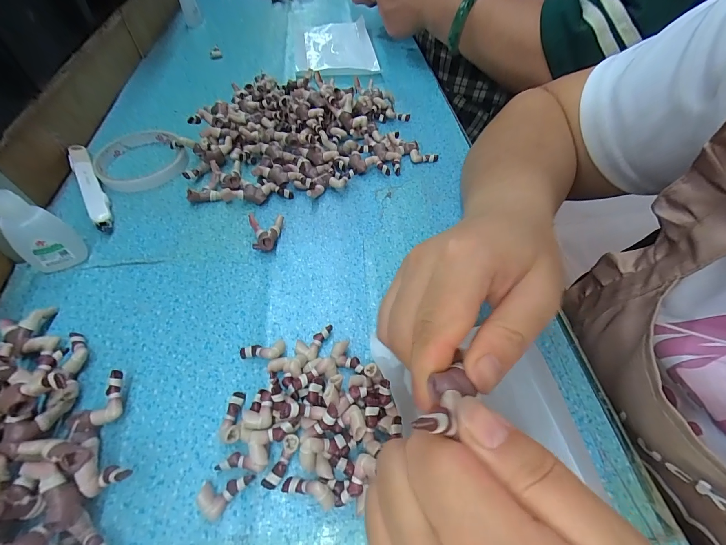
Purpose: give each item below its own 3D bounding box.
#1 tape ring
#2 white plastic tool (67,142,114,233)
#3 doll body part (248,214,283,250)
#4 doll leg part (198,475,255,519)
[{"bbox_3d":[-0.228,-0.120,0.332,0.081,0.014,0.095,-25,59,-18],"label":"tape ring"},{"bbox_3d":[-0.256,-0.083,0.303,0.015,0.017,0.132,-29,60,-20],"label":"white plastic tool"},{"bbox_3d":[-0.079,-0.033,0.270,0.026,0.015,0.035,-12,55,-10],"label":"doll body part"},{"bbox_3d":[-0.071,0.117,0.168,0.027,0.008,0.016,-6,55,-6],"label":"doll leg part"}]

